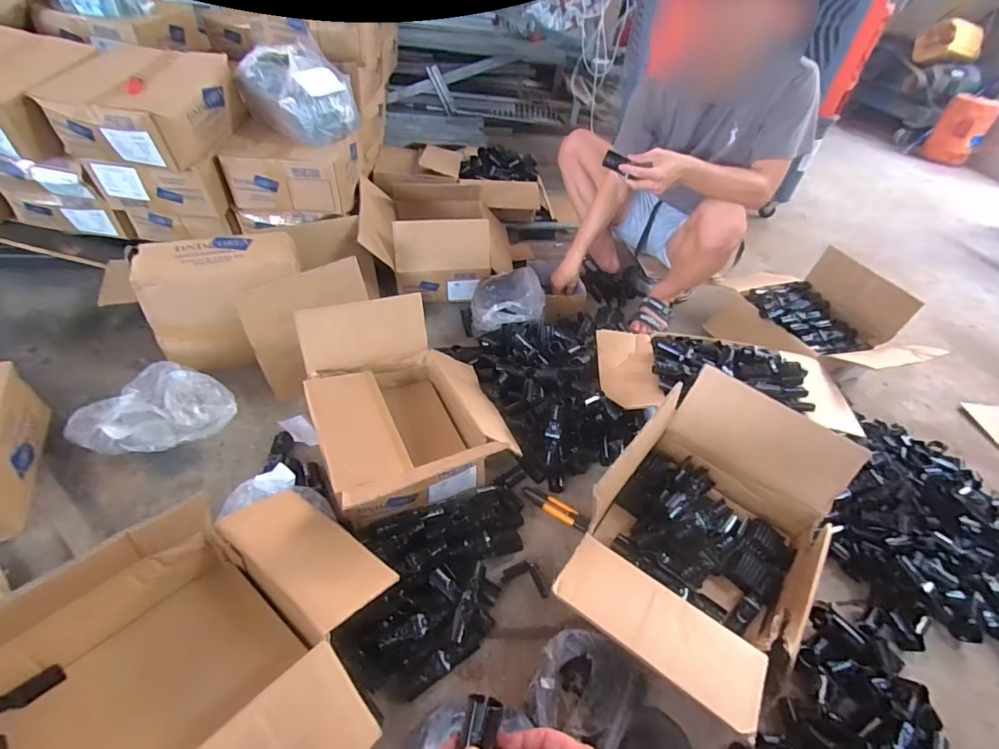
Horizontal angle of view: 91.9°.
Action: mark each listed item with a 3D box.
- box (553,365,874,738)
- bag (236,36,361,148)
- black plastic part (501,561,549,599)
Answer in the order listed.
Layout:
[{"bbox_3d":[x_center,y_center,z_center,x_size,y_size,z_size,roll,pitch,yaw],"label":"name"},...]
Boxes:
[{"bbox_3d":[0.331,0.250,0.761,0.326,0.234,0.456,30,47,23],"label":"box"},{"bbox_3d":[-0.519,-0.735,1.251,0.284,0.167,0.290,-8,44,-16],"label":"bag"},{"bbox_3d":[0.049,0.347,0.838,0.084,0.024,0.045,16,43,10],"label":"black plastic part"}]

